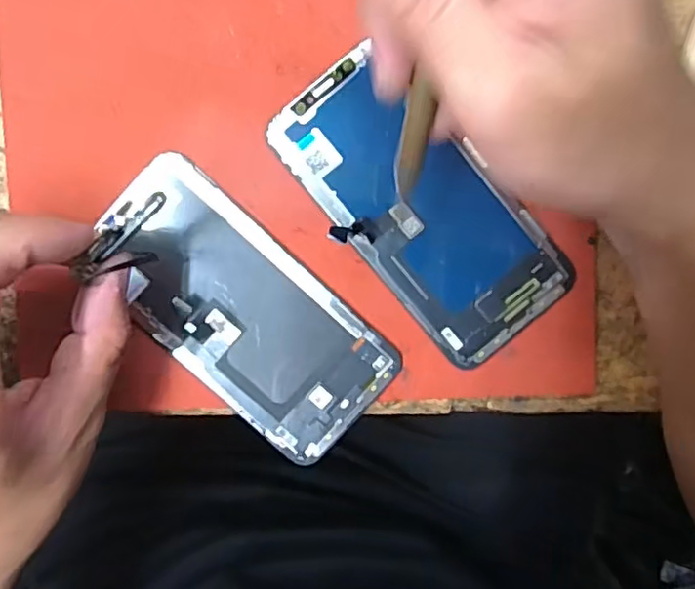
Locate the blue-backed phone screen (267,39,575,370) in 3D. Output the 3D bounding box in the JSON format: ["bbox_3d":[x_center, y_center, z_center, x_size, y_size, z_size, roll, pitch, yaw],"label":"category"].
[{"bbox_3d":[0.031,-0.037,0.276,0.065,0.007,0.139,-43,95,3],"label":"blue-backed phone screen"}]

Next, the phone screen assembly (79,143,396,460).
[{"bbox_3d":[-0.046,0.007,0.278,0.068,0.012,0.139,-44,96,4],"label":"phone screen assembly"}]

